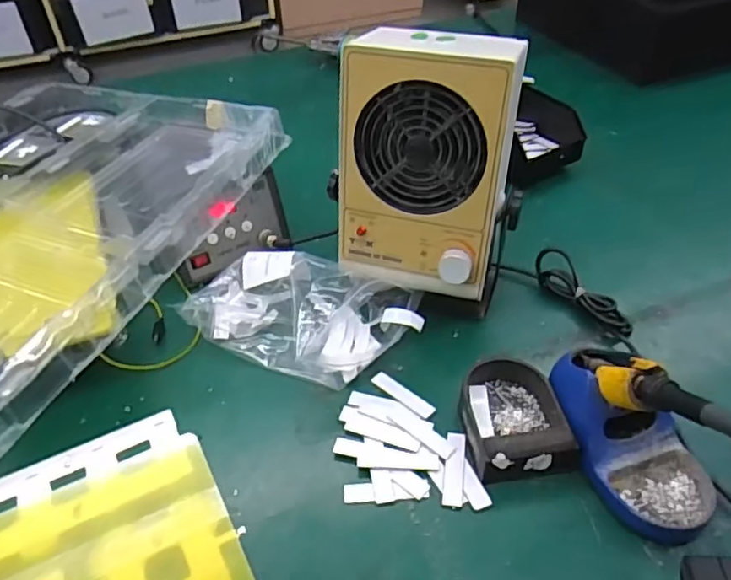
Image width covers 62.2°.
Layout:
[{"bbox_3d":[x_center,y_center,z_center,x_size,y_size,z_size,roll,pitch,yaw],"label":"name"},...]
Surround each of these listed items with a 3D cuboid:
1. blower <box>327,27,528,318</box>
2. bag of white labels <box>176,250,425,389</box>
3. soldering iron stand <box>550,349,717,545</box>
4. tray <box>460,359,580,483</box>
[{"bbox_3d":[0.060,-0.102,0.559,0.157,0.249,0.095,13,31,15],"label":"blower"},{"bbox_3d":[-0.060,0.014,0.584,0.212,0.061,0.119,16,47,18],"label":"bag of white labels"},{"bbox_3d":[0.206,0.109,0.465,0.087,0.068,0.149,-8,44,-6],"label":"soldering iron stand"},{"bbox_3d":[0.120,0.101,0.500,0.079,0.034,0.110,-7,44,-5],"label":"tray"}]

